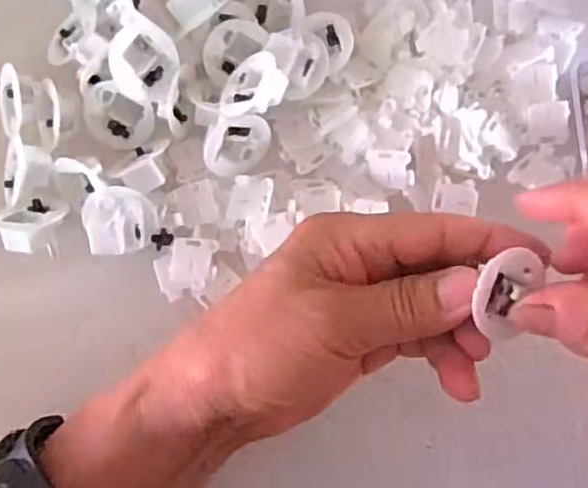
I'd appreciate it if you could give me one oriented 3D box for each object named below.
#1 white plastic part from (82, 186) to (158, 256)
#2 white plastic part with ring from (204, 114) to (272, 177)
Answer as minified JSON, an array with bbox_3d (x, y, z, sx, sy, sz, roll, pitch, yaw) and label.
[{"bbox_3d":[-0.077,-0.011,0.294,0.030,0.018,0.029,-1,74,2],"label":"white plastic part"},{"bbox_3d":[-0.025,-0.045,0.306,0.029,0.020,0.021,-5,74,1],"label":"white plastic part with ring"}]

